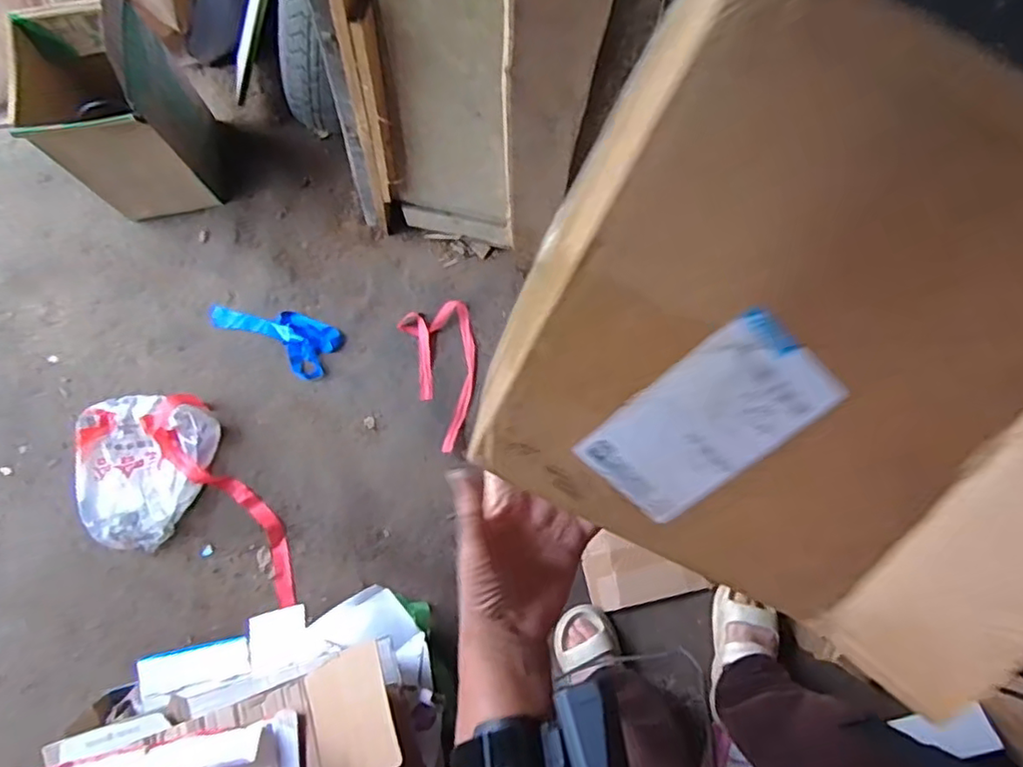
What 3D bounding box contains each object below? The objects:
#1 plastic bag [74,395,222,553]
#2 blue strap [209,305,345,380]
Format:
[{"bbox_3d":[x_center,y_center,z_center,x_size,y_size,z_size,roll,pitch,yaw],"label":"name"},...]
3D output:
[{"bbox_3d":[-0.702,0.170,1.223,0.211,0.121,0.286,-4,76,0],"label":"plastic bag"},{"bbox_3d":[-0.515,-0.118,1.344,0.295,0.028,0.121,25,78,7],"label":"blue strap"}]

